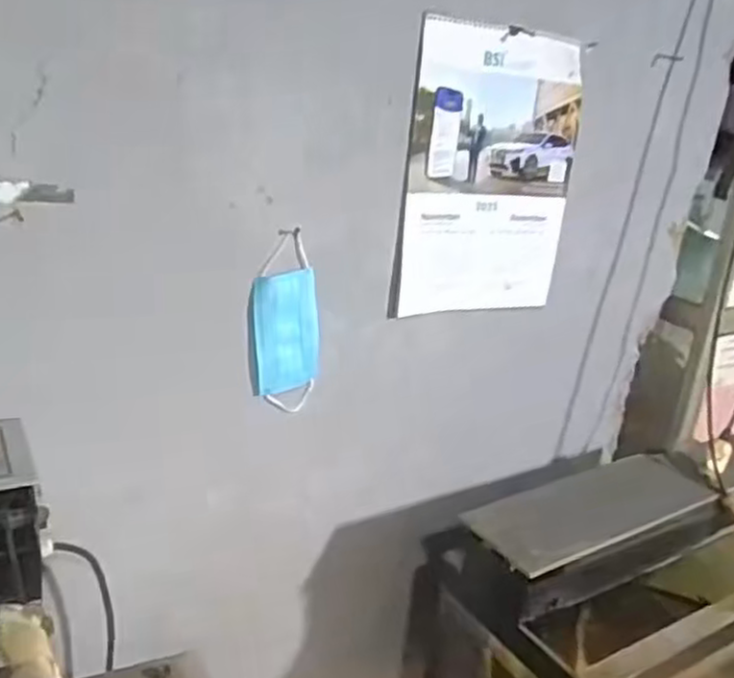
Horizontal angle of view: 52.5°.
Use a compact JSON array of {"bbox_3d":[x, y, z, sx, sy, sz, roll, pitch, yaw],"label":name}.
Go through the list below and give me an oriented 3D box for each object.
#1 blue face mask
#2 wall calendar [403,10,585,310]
[{"bbox_3d":[-0.108,-0.017,1.019,0.093,0.248,0.010,-12,25,-29],"label":"blue face mask"},{"bbox_3d":[0.192,-0.248,1.120,0.286,0.406,0.025,-5,21,-27],"label":"wall calendar"}]

